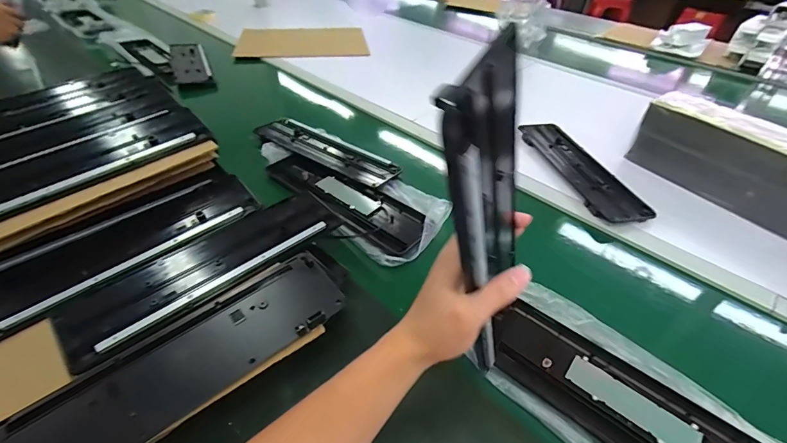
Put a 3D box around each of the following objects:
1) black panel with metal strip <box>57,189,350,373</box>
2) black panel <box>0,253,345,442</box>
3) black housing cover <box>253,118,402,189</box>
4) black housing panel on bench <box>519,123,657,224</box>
[{"bbox_3d":[-0.243,0.051,0.500,0.343,0.014,0.109,-32,52,-33],"label":"black panel with metal strip"},{"bbox_3d":[-0.221,0.152,0.402,0.351,0.033,0.100,-29,50,-30],"label":"black panel"},{"bbox_3d":[-0.150,-0.157,0.816,0.345,0.019,0.098,24,46,23],"label":"black housing cover"},{"bbox_3d":[0.389,-0.118,0.794,0.121,0.020,0.346,-8,43,-11],"label":"black housing panel on bench"}]

